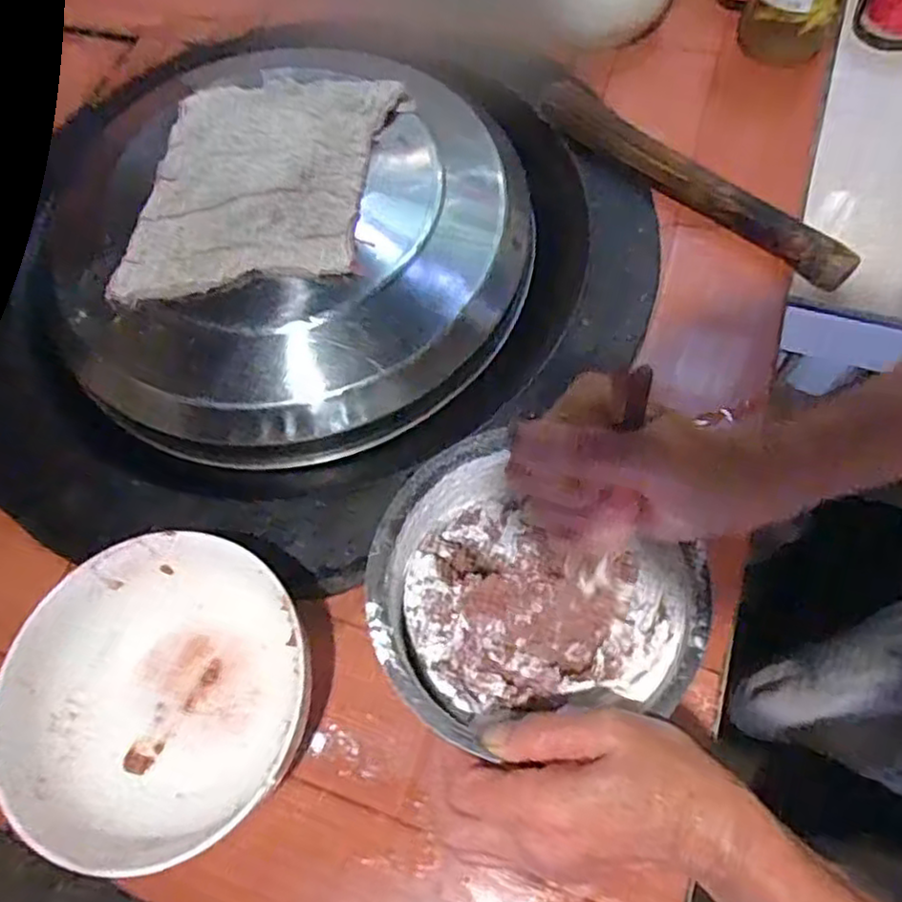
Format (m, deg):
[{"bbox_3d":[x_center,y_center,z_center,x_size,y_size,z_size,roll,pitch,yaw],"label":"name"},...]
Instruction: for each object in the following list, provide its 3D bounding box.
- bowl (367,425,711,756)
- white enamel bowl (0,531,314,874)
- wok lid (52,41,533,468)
[{"bbox_3d":[0.038,0.091,0.379,0.166,0.079,0.148,33,67,21],"label":"bowl"},{"bbox_3d":[-0.185,0.153,0.430,0.176,0.077,0.179,-2,65,5],"label":"white enamel bowl"},{"bbox_3d":[-0.122,-0.185,0.592,0.361,0.131,0.370,-2,65,5],"label":"wok lid"}]

